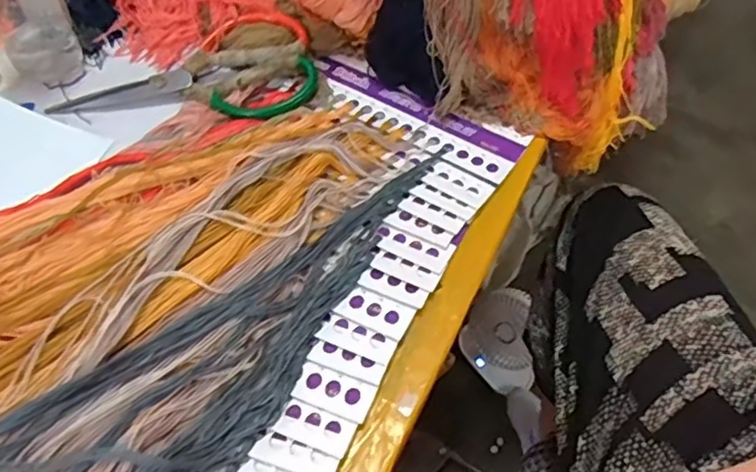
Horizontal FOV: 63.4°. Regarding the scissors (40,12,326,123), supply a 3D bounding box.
[{"bbox_3d":[-0.164,-0.140,0.525,0.213,0.034,0.098,-9,56,-7],"label":"scissors"}]

